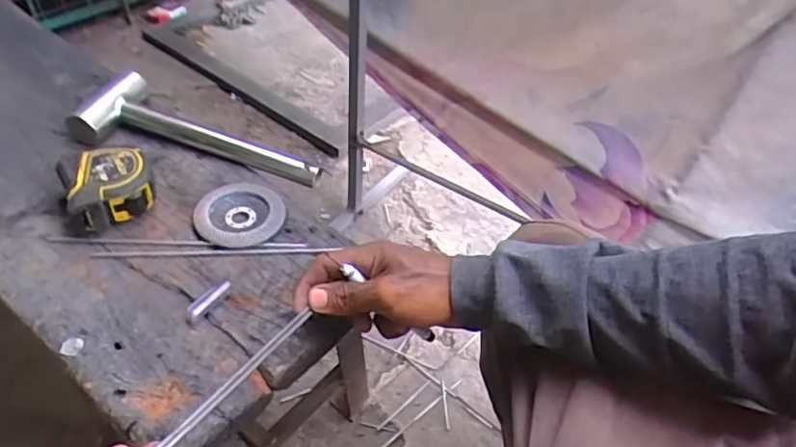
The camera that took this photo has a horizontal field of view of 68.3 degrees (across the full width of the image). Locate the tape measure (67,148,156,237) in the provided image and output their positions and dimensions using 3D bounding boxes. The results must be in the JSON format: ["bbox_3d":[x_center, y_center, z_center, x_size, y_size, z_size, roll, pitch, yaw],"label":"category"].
[{"bbox_3d":[-0.267,-0.033,0.537,0.079,0.040,0.070,-24,52,-24],"label":"tape measure"}]

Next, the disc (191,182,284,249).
[{"bbox_3d":[-0.150,-0.009,0.556,0.081,0.012,0.079,2,46,-2],"label":"disc"}]

